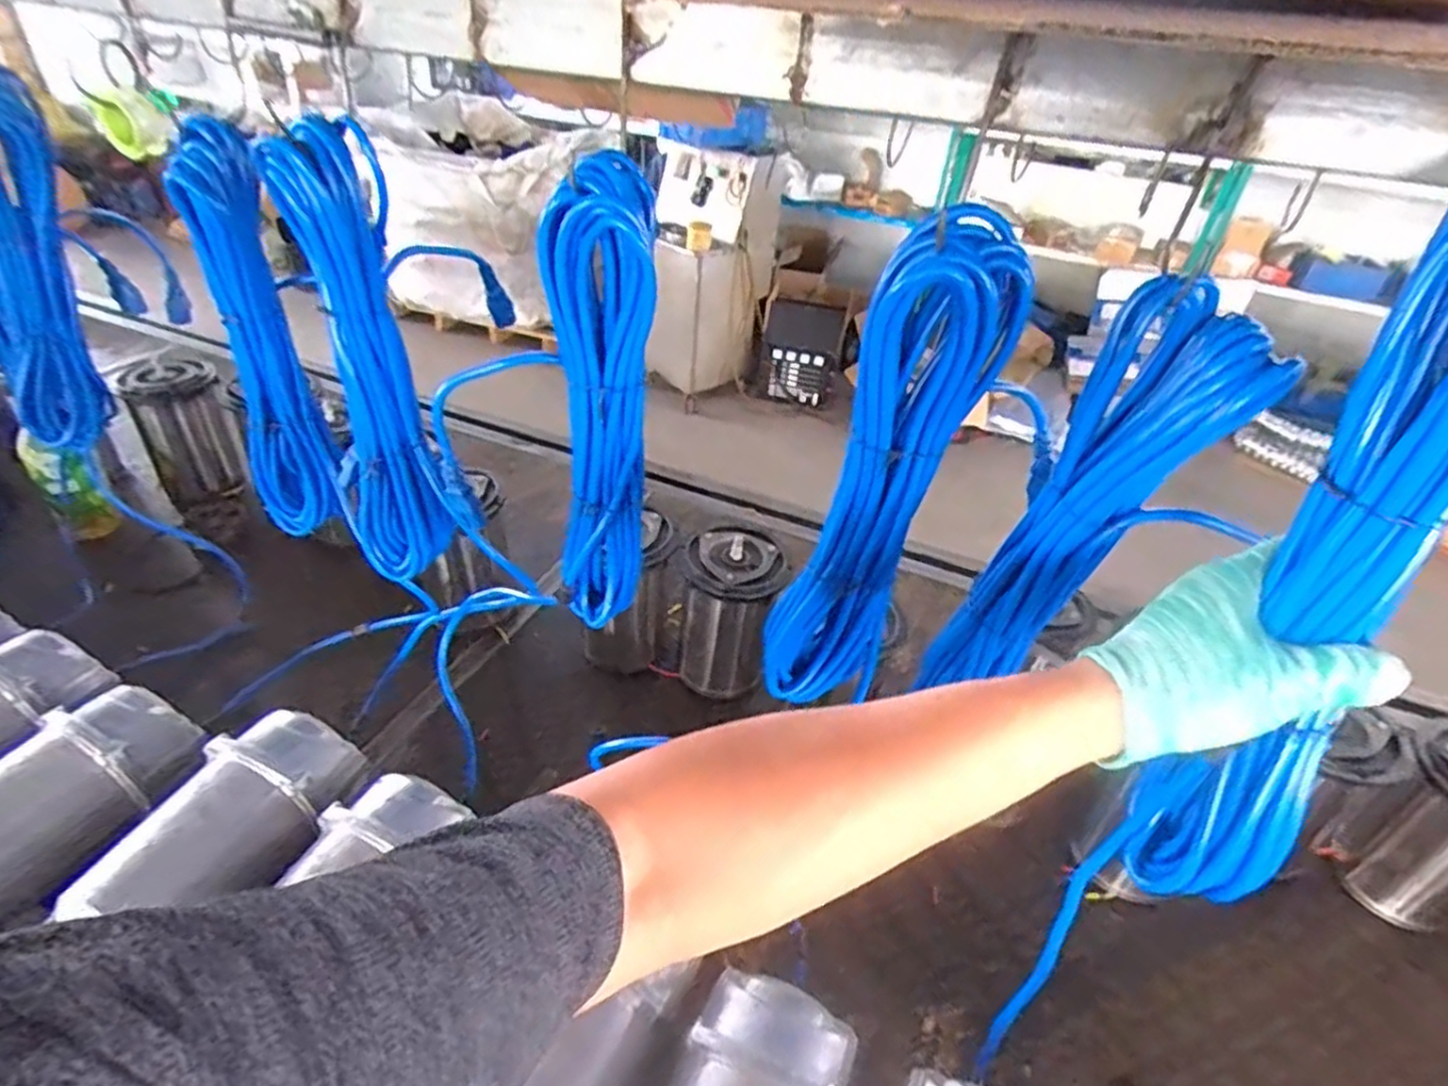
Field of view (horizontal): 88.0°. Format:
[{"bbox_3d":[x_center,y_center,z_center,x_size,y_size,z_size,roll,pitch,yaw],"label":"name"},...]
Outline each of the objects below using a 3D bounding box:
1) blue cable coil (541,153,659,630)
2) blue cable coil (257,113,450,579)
[{"bbox_3d":[-0.089,-0.084,0.555,0.068,0.346,0.039,-5,38,-15],"label":"blue cable coil"},{"bbox_3d":[-0.297,-0.142,0.619,0.070,0.359,0.081,-19,43,-30],"label":"blue cable coil"}]

